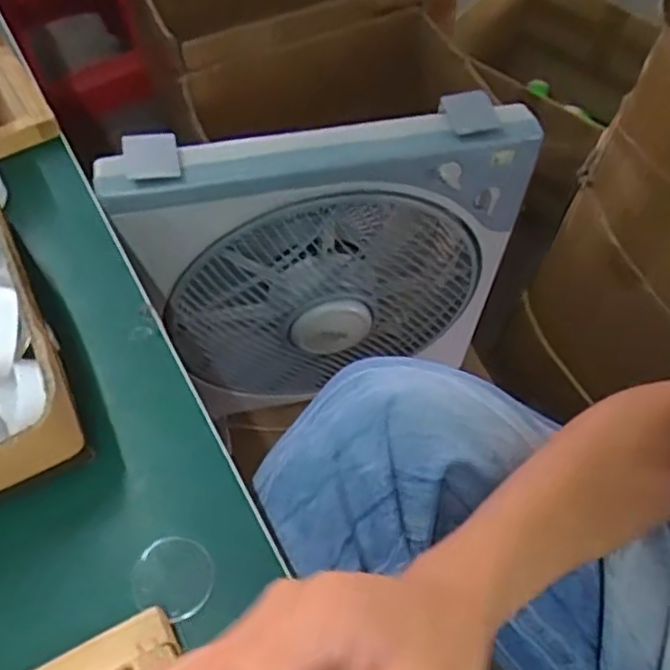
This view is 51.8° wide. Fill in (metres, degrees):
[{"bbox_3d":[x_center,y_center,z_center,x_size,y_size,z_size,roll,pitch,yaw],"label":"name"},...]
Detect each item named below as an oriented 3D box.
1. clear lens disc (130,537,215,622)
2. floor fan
[{"bbox_3d":[-0.089,0.133,0.381,0.044,0.004,0.040,0,61,-1],"label":"clear lens disc"},{"bbox_3d":[0.001,-0.049,0.696,0.360,0.362,0.091,-11,62,-7],"label":"floor fan"}]

